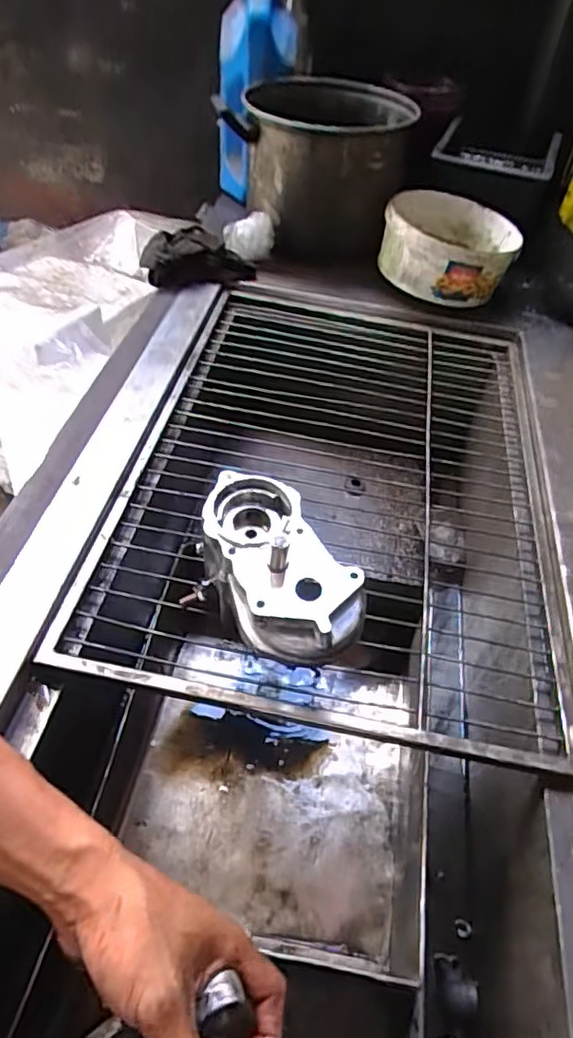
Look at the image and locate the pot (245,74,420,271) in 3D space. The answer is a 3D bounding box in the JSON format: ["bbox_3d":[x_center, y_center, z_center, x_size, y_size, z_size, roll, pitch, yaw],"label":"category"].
[{"bbox_3d":[0.056,-0.532,0.897,0.219,0.180,0.295,2,48,-2],"label":"pot"}]

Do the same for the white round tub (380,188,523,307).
[{"bbox_3d":[0.239,-0.400,0.866,0.189,0.094,0.195,2,48,-2],"label":"white round tub"}]

